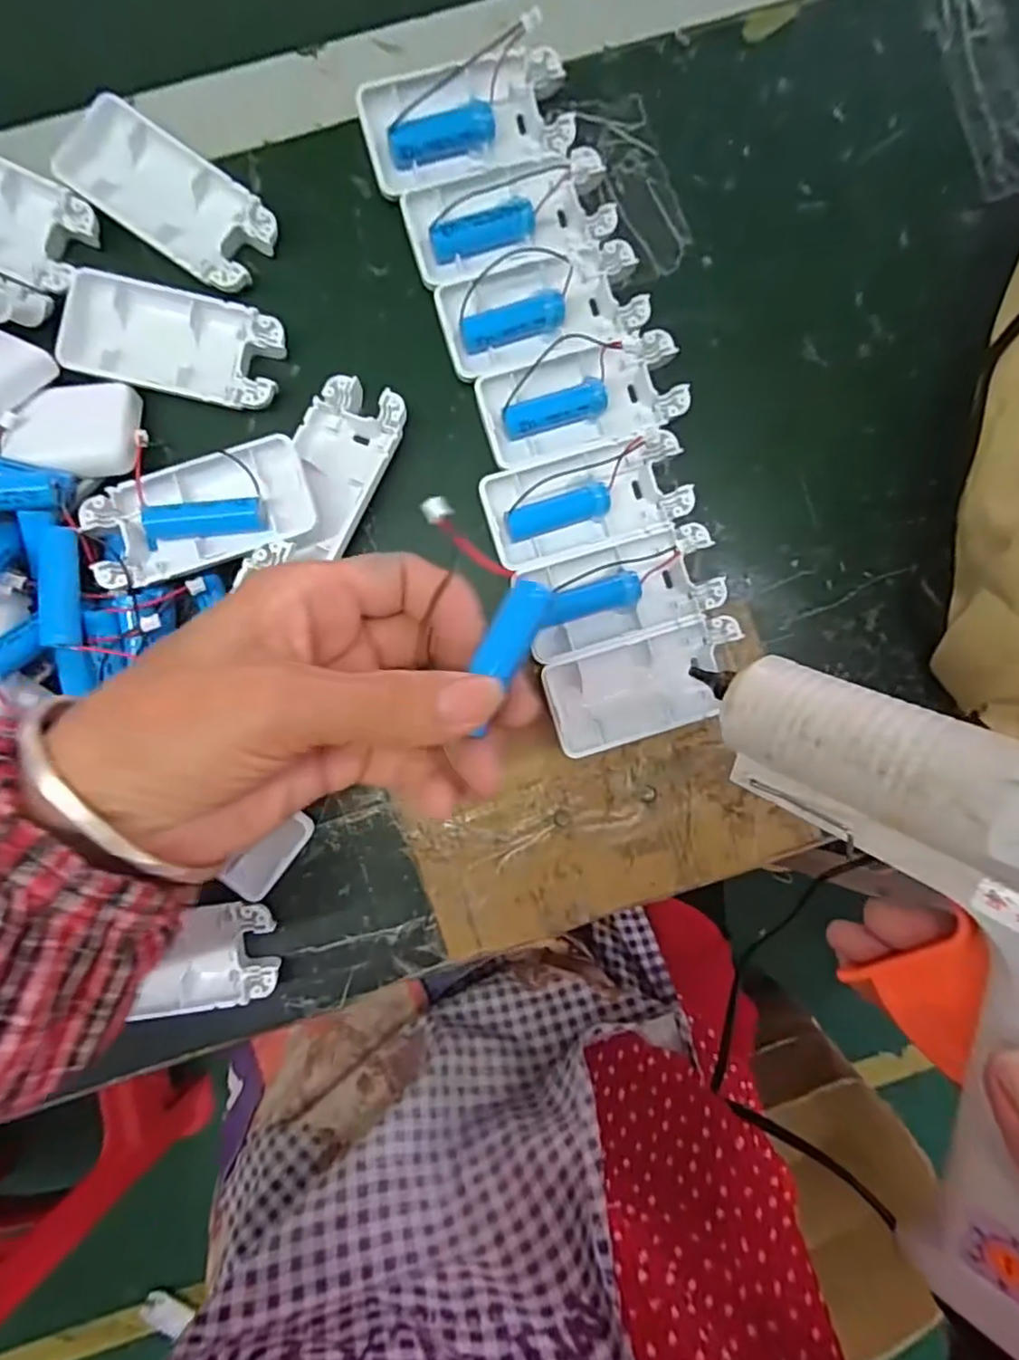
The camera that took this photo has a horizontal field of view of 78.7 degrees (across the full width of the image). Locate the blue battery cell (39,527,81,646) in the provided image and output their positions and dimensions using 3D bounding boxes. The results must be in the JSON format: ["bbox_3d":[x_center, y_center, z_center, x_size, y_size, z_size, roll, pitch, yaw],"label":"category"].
[{"bbox_3d":[-0.184,-0.038,0.256,0.011,0.013,0.049,-3,89,-2],"label":"blue battery cell"}]

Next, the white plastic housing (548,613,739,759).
[{"bbox_3d":[0.064,0.003,0.292,0.091,0.012,0.044,-17,89,-2],"label":"white plastic housing"}]

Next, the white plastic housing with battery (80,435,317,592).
[{"bbox_3d":[-0.133,-0.071,0.269,0.092,0.021,0.045,-17,89,-2],"label":"white plastic housing with battery"}]

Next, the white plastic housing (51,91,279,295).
[{"bbox_3d":[-0.152,-0.216,0.277,0.093,0.008,0.046,34,88,-1],"label":"white plastic housing"}]

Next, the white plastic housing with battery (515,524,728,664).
[{"bbox_3d":[0.052,-0.041,0.291,0.090,0.014,0.043,-16,89,-2],"label":"white plastic housing with battery"}]

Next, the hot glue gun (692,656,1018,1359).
[{"bbox_3d":[0.132,0.089,0.197,0.038,0.170,0.157,-5,114,-40],"label":"hot glue gun"}]

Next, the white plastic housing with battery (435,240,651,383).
[{"bbox_3d":[0.016,-0.172,0.289,0.092,0.014,0.045,-17,89,-2],"label":"white plastic housing with battery"}]

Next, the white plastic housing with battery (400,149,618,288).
[{"bbox_3d":[0.001,-0.211,0.287,0.093,0.013,0.043,-19,89,-2],"label":"white plastic housing with battery"}]

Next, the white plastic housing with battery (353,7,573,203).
[{"bbox_3d":[-0.020,-0.257,0.283,0.093,0.018,0.049,-19,89,-2],"label":"white plastic housing with battery"}]

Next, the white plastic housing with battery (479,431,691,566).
[{"bbox_3d":[0.036,-0.085,0.292,0.093,0.015,0.043,-17,89,-2],"label":"white plastic housing with battery"}]

